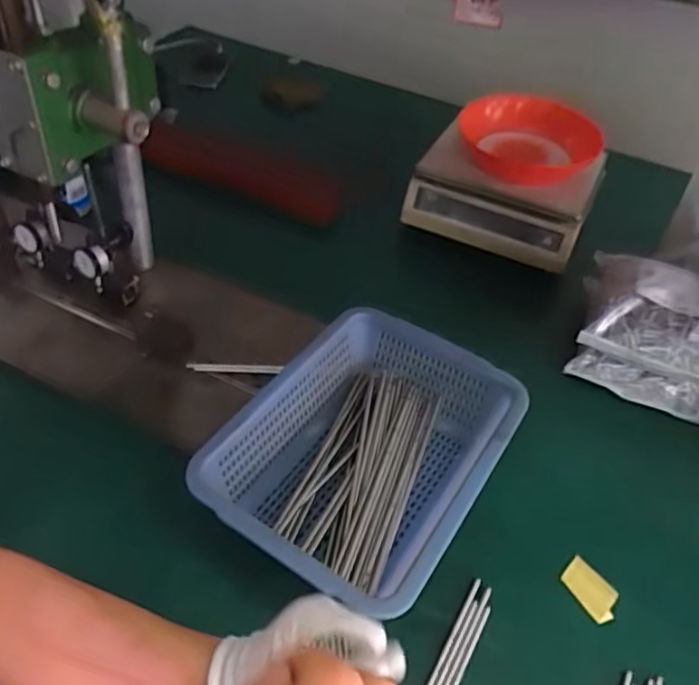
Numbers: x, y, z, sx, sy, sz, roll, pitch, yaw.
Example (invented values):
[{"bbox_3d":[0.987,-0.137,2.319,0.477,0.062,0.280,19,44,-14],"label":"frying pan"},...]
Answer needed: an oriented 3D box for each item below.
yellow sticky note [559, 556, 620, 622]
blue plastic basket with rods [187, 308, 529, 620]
[{"bbox_3d":[0.227,0.235,0.584,0.007,0.037,0.054,5,27,-45],"label":"yellow sticky note"},{"bbox_3d":[0.014,0.117,0.630,0.219,0.103,0.300,30,50,23],"label":"blue plastic basket with rods"}]

